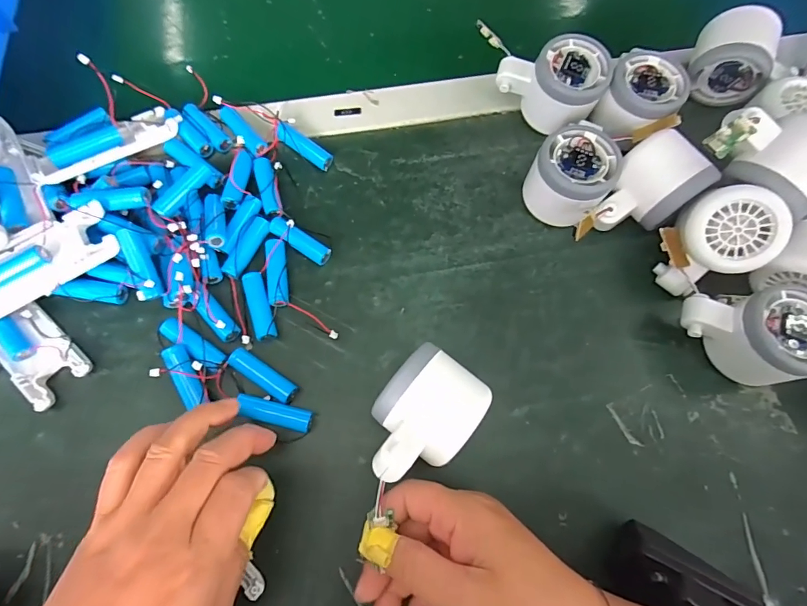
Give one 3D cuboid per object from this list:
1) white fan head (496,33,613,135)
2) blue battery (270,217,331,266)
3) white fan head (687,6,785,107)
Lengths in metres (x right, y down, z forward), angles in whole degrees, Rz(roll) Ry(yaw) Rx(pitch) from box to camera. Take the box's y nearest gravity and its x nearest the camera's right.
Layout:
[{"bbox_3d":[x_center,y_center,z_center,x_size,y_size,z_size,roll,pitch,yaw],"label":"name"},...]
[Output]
[{"bbox_3d":[0.123,-0.182,0.357,0.081,0.056,0.059,37,74,10],"label":"white fan head"},{"bbox_3d":[-0.079,-0.047,0.321,0.050,0.014,0.015,37,73,-1],"label":"blue battery"},{"bbox_3d":[0.280,-0.211,0.361,0.060,0.056,0.049,27,72,7],"label":"white fan head"}]

